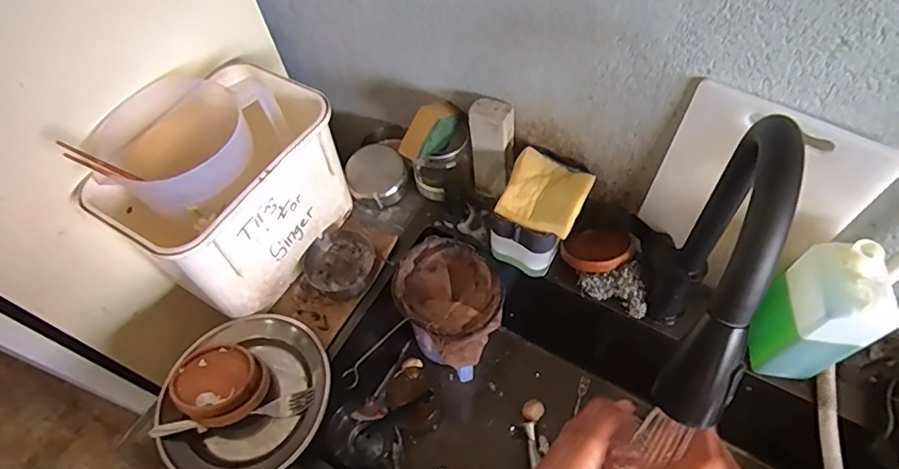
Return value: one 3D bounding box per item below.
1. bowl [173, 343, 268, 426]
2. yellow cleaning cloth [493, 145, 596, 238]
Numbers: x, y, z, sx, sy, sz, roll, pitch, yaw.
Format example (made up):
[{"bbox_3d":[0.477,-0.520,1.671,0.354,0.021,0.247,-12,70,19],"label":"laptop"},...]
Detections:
[{"bbox_3d":[-0.282,0.180,0.657,0.113,0.037,0.097,27,62,19],"label":"bowl"},{"bbox_3d":[0.122,-0.054,0.684,0.101,0.023,0.105,23,61,17],"label":"yellow cleaning cloth"}]

